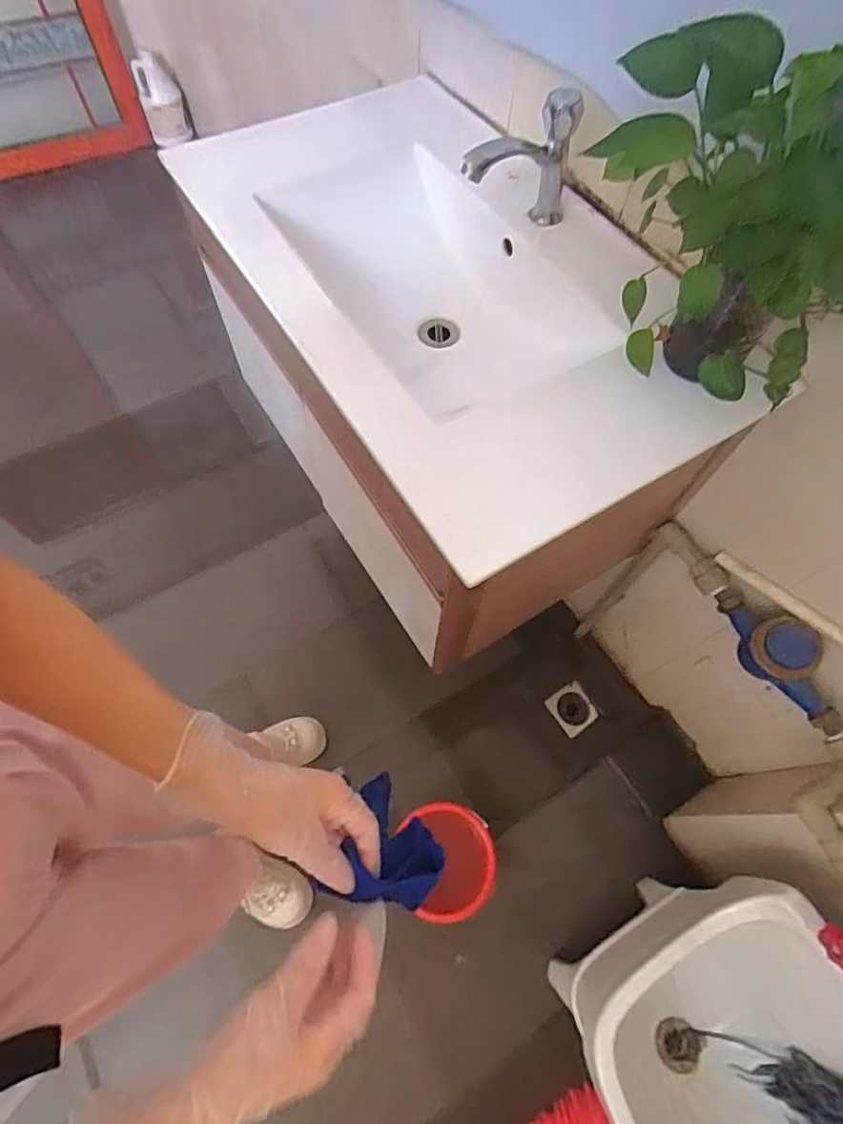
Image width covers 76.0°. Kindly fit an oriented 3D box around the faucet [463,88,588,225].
[{"bbox_3d":[0.109,-0.473,0.653,0.143,0.143,0.047,-23,67,-12],"label":"faucet"}]

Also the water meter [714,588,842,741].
[{"bbox_3d":[0.507,0.137,0.753,0.075,0.082,0.239,-26,68,-13],"label":"water meter"}]

